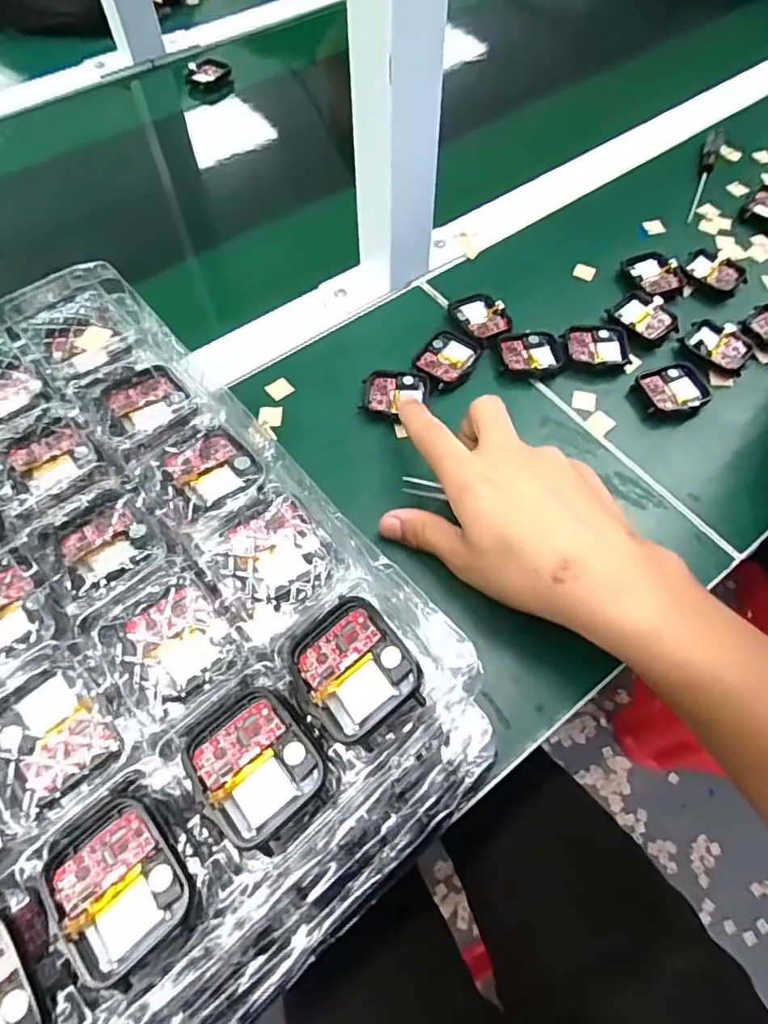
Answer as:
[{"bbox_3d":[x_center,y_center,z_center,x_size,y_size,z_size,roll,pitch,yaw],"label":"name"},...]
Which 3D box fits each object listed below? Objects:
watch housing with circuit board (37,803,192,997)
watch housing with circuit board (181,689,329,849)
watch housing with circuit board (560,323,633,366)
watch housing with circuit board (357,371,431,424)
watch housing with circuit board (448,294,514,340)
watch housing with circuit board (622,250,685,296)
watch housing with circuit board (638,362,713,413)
[{"bbox_3d":[-0.084,0.116,0.182,0.036,0.006,0.046,-38,67,-19],"label":"watch housing with circuit board"},{"bbox_3d":[-0.044,0.084,0.195,0.038,0.006,0.043,-37,67,-18],"label":"watch housing with circuit board"},{"bbox_3d":[0.152,-0.120,0.417,0.045,0.008,0.040,-3,61,-2],"label":"watch housing with circuit board"},{"bbox_3d":[0.008,-0.079,0.392,0.046,0.007,0.035,-2,61,1],"label":"watch housing with circuit board"},{"bbox_3d":[0.073,-0.142,0.431,0.038,0.012,0.044,-22,63,-11],"label":"watch housing with circuit board"},{"bbox_3d":[0.209,-0.187,0.452,0.038,0.008,0.042,-22,63,-11],"label":"watch housing with circuit board"},{"bbox_3d":[0.199,-0.084,0.398,0.043,0.009,0.038,-16,62,-9],"label":"watch housing with circuit board"}]

